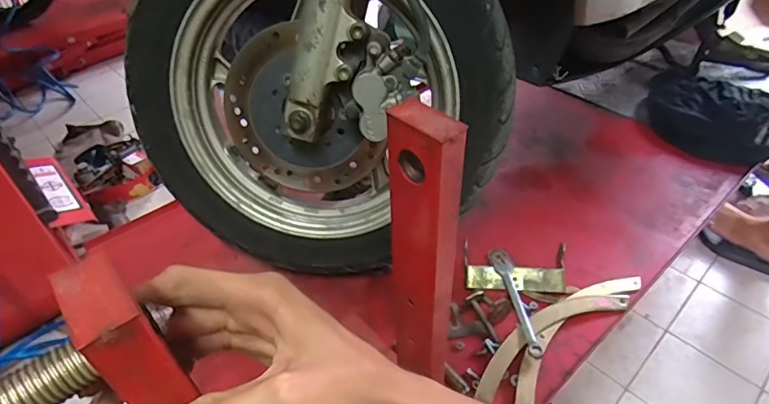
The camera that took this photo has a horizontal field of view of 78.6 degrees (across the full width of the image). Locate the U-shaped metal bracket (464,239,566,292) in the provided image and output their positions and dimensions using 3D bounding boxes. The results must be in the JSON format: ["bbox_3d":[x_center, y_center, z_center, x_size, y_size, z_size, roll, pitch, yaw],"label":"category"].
[{"bbox_3d":[0.170,0.086,0.611,0.128,0.033,0.055,0,43,3],"label":"U-shaped metal bracket"}]

